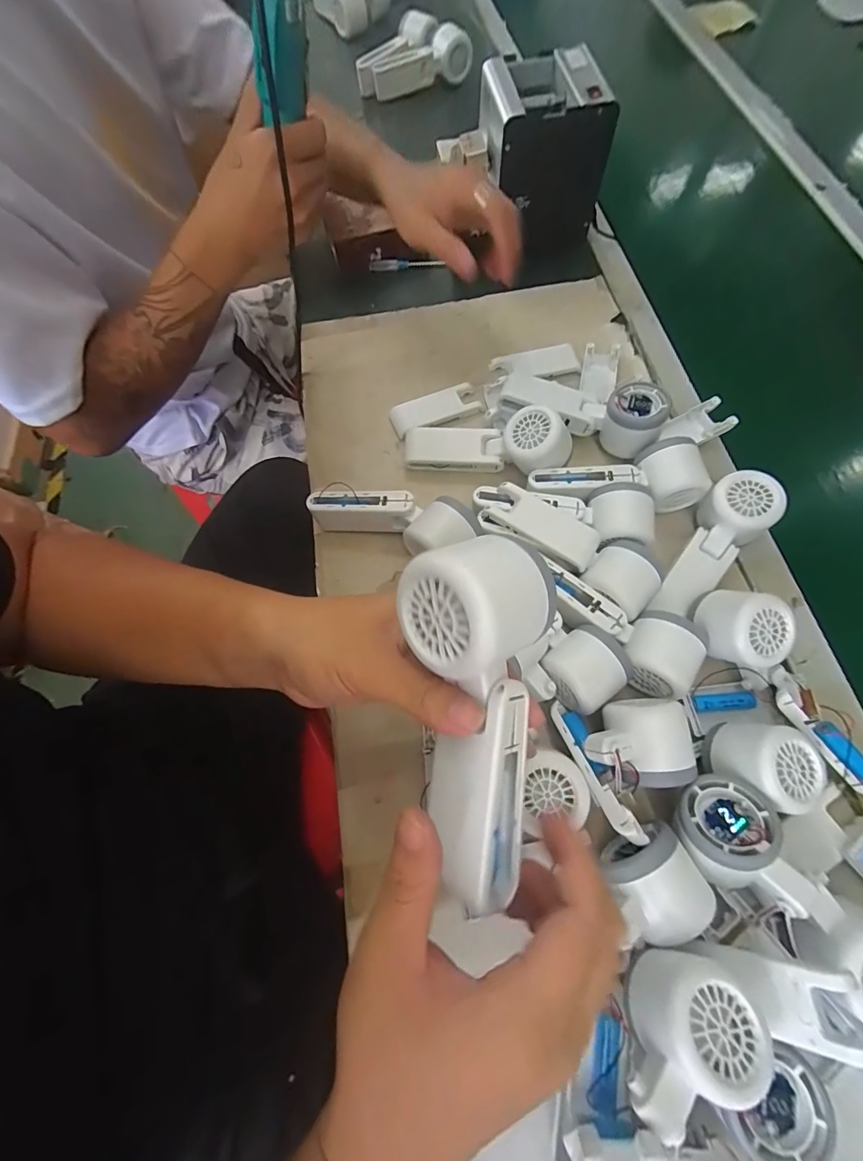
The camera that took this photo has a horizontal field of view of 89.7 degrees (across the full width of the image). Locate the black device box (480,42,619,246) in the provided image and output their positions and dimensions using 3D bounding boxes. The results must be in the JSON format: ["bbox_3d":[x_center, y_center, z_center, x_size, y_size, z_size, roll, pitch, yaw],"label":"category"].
[{"bbox_3d":[0.131,-0.519,0.542,0.128,0.151,0.124,-8,68,-1],"label":"black device box"}]

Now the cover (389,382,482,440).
[{"bbox_3d":[0.004,-0.192,0.494,0.100,0.013,0.045,-21,69,-6],"label":"cover"}]

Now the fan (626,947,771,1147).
[{"bbox_3d":[0.140,0.253,0.244,0.083,0.044,0.058,-26,69,-8],"label":"fan"}]

